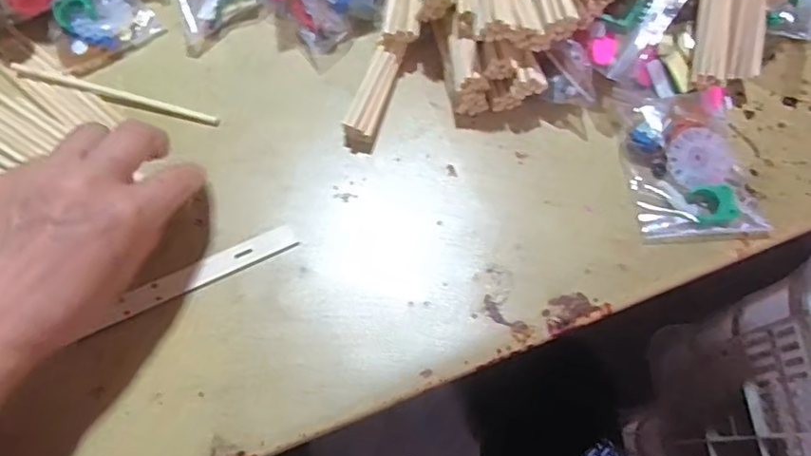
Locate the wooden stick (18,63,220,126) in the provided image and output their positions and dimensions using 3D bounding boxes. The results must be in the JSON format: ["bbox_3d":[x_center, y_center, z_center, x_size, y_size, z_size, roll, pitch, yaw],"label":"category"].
[{"bbox_3d":[-0.200,-0.094,0.409,0.150,0.005,0.010,15,69,5],"label":"wooden stick"}]

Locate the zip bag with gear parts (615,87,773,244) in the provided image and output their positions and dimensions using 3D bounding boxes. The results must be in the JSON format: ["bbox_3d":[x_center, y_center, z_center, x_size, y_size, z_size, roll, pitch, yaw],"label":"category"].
[{"bbox_3d":[0.188,-0.046,0.385,0.079,0.019,0.107,-3,69,-2],"label":"zip bag with gear parts"}]

